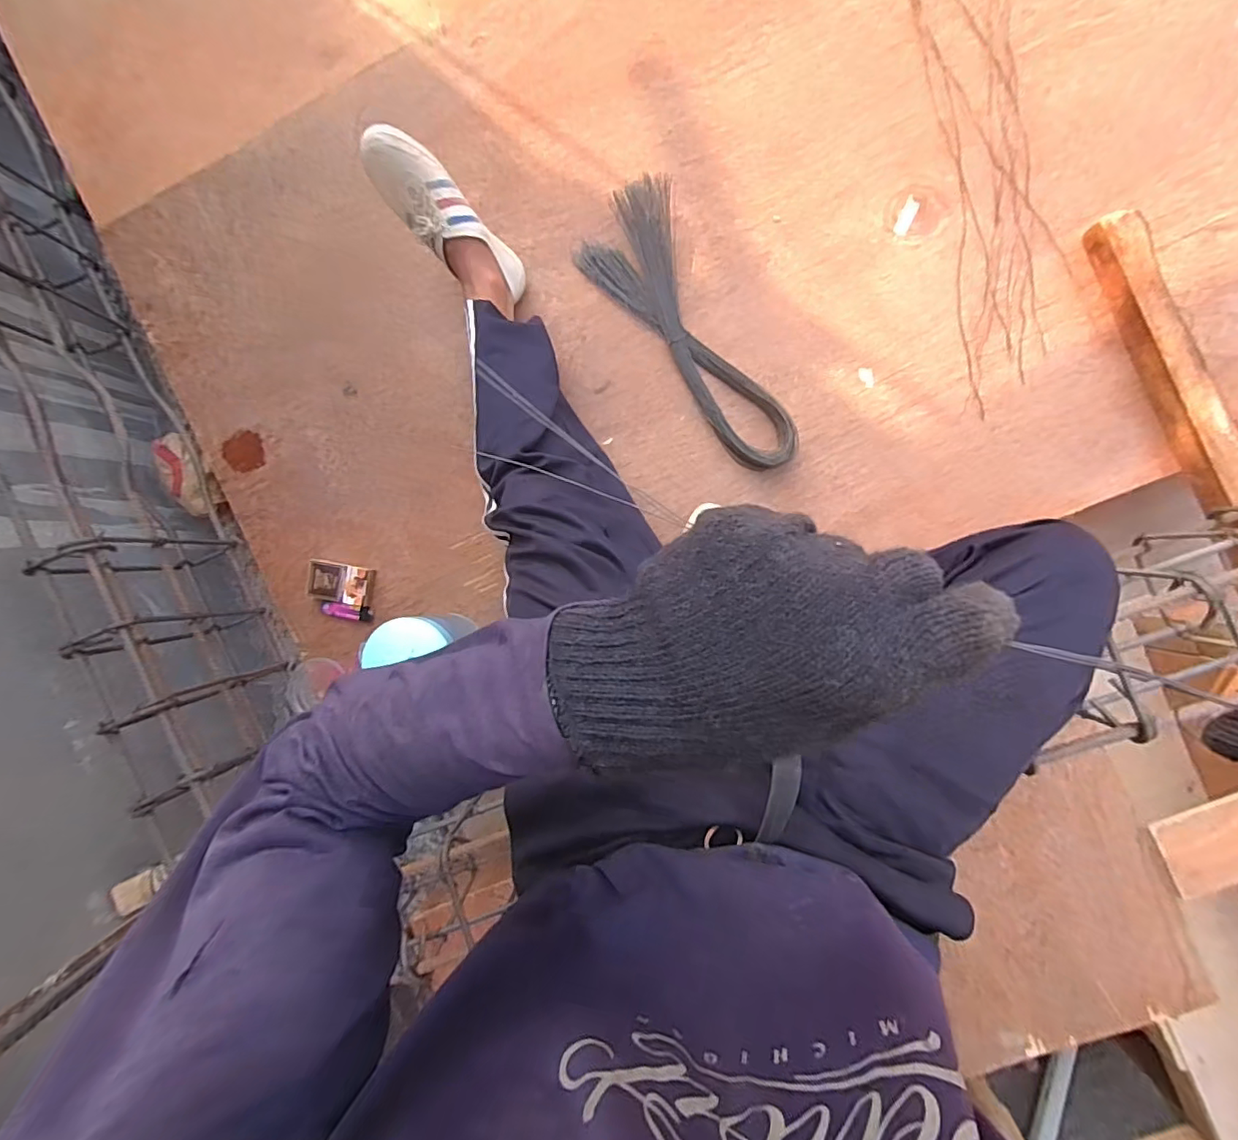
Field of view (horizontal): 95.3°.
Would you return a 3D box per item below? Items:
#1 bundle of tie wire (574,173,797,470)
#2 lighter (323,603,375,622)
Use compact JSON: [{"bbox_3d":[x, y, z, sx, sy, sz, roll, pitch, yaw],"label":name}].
[{"bbox_3d":[0.099,-0.323,0.783,0.147,0.057,0.428,-31,86,5],"label":"bundle of tie wire"},{"bbox_3d":[-0.417,0.065,0.869,0.077,0.019,0.023,5,90,6],"label":"lighter"}]

